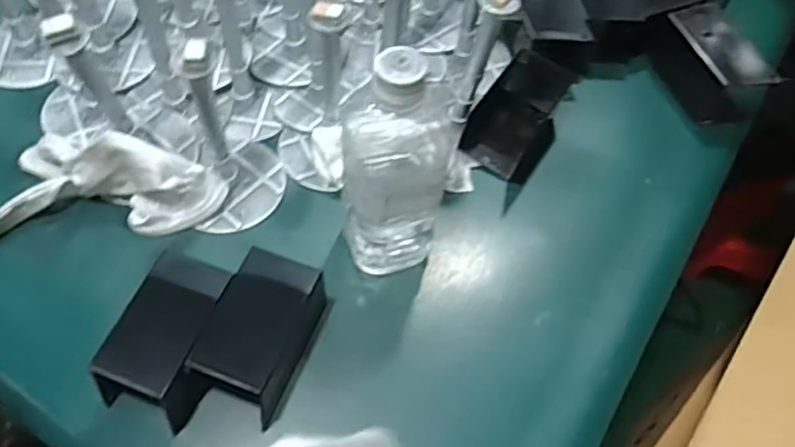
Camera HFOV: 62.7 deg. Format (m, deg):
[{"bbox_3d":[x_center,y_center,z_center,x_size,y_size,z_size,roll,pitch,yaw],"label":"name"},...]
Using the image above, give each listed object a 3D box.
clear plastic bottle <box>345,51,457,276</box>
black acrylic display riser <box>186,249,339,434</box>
[{"bbox_3d":[0.001,-0.041,0.448,0.065,0.195,0.080,3,58,-1],"label":"clear plastic bottle"},{"bbox_3d":[-0.092,0.074,0.453,0.058,0.060,0.100,20,59,9],"label":"black acrylic display riser"}]

